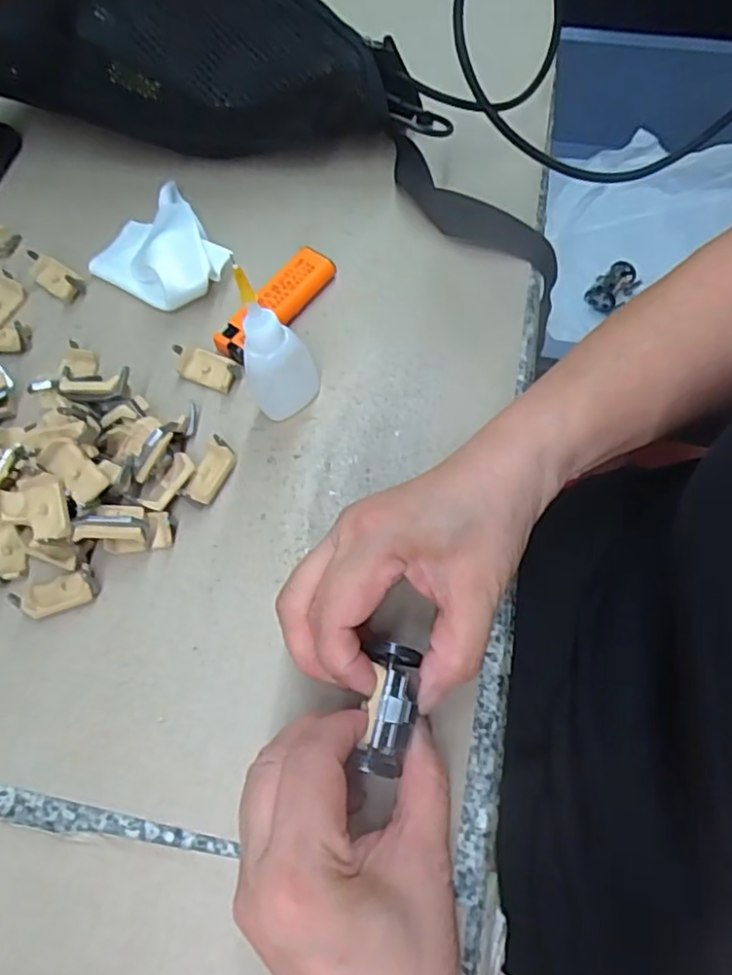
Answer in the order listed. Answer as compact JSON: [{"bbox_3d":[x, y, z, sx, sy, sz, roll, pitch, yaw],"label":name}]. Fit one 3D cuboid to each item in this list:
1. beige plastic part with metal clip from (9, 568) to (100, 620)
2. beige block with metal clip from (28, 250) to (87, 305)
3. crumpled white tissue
[{"bbox_3d":[-0.145,0.049,0.297,0.034,0.015,0.017,-16,67,-4],"label":"beige plastic part with metal clip"},{"bbox_3d":[-0.183,-0.125,0.376,0.036,0.015,0.017,34,73,16],"label":"beige block with metal clip"},{"bbox_3d":[-0.124,-0.140,0.372,0.067,0.028,0.087,-33,69,-11],"label":"crumpled white tissue"}]

